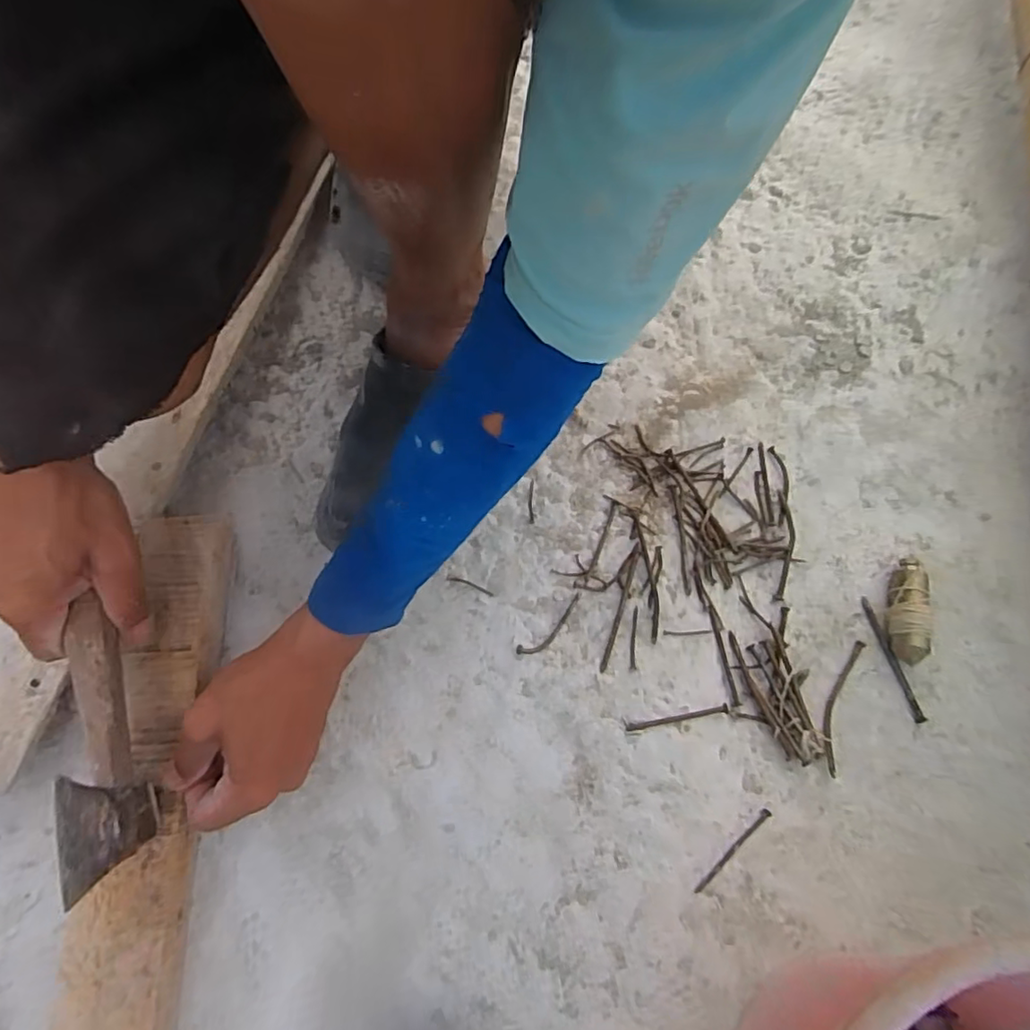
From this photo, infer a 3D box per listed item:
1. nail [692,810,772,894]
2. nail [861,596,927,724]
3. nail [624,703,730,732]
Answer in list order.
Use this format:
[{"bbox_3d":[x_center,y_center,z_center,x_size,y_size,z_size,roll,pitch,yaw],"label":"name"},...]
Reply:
[{"bbox_3d":[0.148,0.227,0.401,0.072,0.004,0.005,-37,74,-14],"label":"nail"},{"bbox_3d":[0.287,0.109,0.450,0.009,0.005,0.095,-12,70,-6],"label":"nail"},{"bbox_3d":[0.118,0.147,0.427,0.076,0.004,0.007,-9,69,-5],"label":"nail"}]

